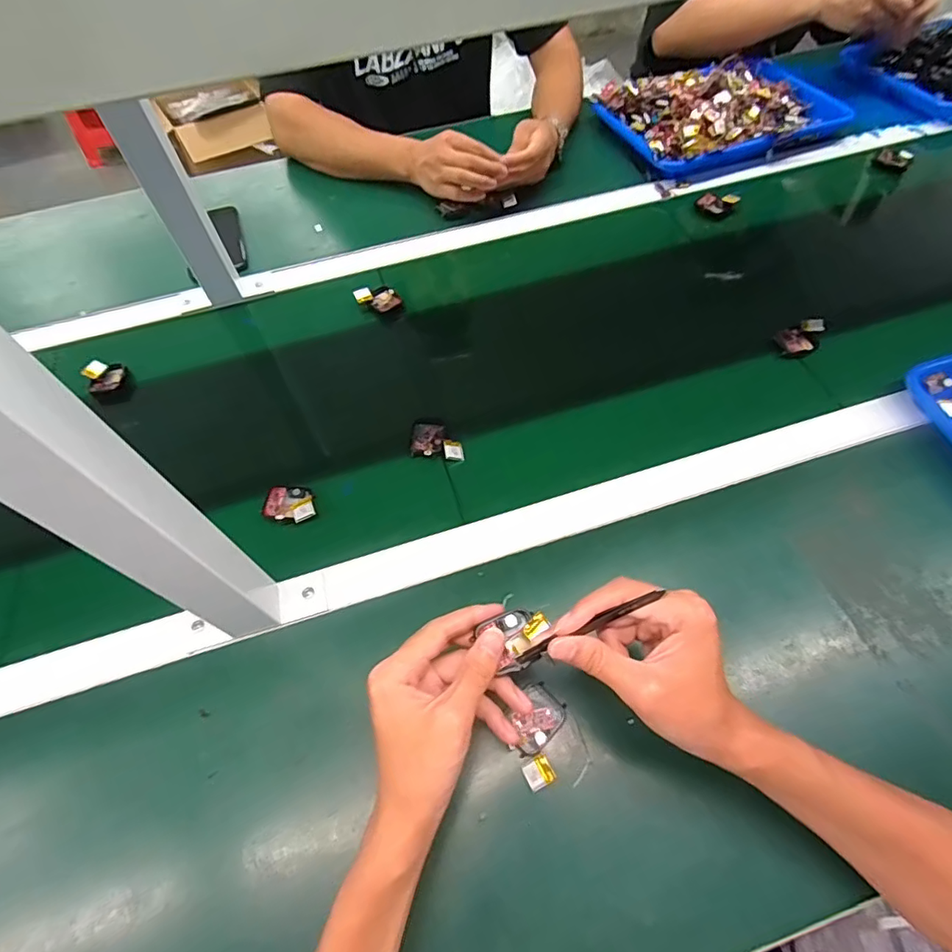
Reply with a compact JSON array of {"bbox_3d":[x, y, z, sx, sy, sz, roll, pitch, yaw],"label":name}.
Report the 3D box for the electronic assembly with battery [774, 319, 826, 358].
[{"bbox_3d":[0.361,-0.153,0.575,0.060,0.014,0.040,-19,58,-8],"label":"electronic assembly with battery"}]

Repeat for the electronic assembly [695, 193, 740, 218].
[{"bbox_3d":[0.329,-0.372,0.712,0.053,0.016,0.036,16,60,14],"label":"electronic assembly"}]

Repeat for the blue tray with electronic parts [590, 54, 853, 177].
[{"bbox_3d":[0.380,-0.571,0.814,0.338,0.055,0.238,-17,57,-7],"label":"blue tray with electronic parts"}]

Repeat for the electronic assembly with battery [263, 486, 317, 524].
[{"bbox_3d":[-0.177,0.027,0.499,0.052,0.008,0.036,11,59,11],"label":"electronic assembly with battery"}]

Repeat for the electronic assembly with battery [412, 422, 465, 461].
[{"bbox_3d":[-0.040,-0.036,0.534,0.050,0.016,0.052,-7,57,0],"label":"electronic assembly with battery"}]

